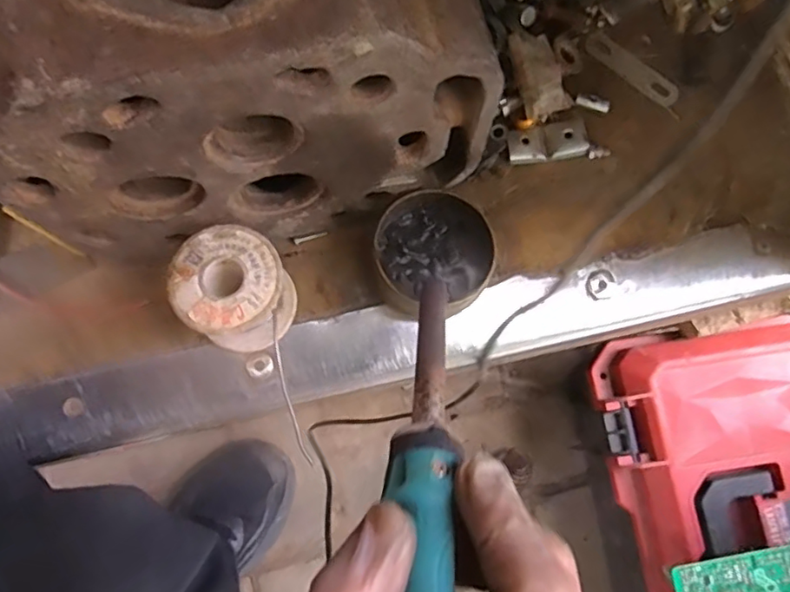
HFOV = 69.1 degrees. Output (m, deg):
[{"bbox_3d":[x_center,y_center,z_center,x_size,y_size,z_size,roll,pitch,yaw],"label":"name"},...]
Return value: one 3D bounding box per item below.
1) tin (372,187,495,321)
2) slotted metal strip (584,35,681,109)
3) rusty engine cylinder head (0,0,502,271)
[{"bbox_3d":[0.022,-0.022,0.316,0.067,0.033,0.062,0,79,0],"label":"tin"},{"bbox_3d":[0.145,-0.139,0.351,0.064,0.004,0.018,40,82,7],"label":"slotted metal strip"},{"bbox_3d":[-0.067,-0.088,0.264,0.205,0.155,0.083,-14,79,-3],"label":"rusty engine cylinder head"}]

